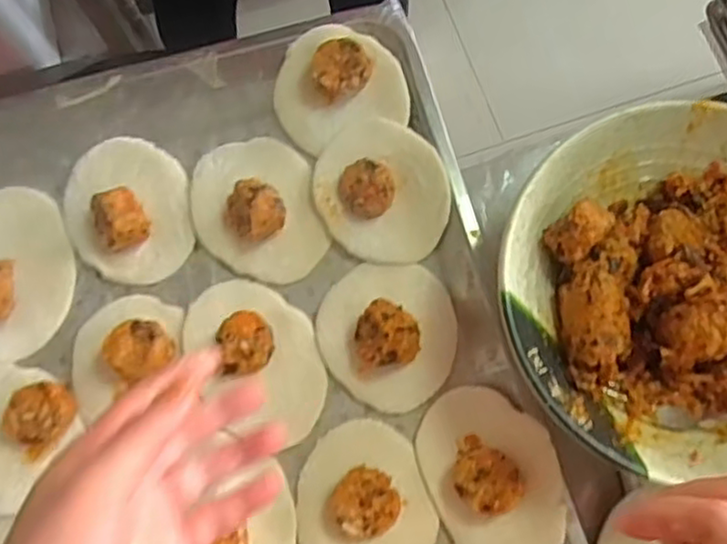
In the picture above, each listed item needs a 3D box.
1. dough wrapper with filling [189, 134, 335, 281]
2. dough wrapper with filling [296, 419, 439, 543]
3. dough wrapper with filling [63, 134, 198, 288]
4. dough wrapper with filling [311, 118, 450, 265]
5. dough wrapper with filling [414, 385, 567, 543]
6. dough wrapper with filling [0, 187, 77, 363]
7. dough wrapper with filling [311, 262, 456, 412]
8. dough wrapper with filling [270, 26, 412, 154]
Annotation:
[{"bbox_3d":[-0.074,-0.046,0.475,0.083,0.030,0.103,-15,75,-3],"label":"dough wrapper with filling"},{"bbox_3d":[0.000,0.146,0.433,0.082,0.021,0.100,-19,76,-4],"label":"dough wrapper with filling"},{"bbox_3d":[-0.163,-0.046,0.474,0.082,0.031,0.102,-19,76,-4],"label":"dough wrapper with filling"},{"bbox_3d":[0.012,-0.056,0.482,0.084,0.026,0.102,-27,76,-6],"label":"dough wrapper with filling"},{"bbox_3d":[0.081,0.130,0.435,0.076,0.026,0.117,-18,76,-4],"label":"dough wrapper with filling"},{"bbox_3d":[-0.242,-0.002,0.470,0.084,0.033,0.115,-1,75,0],"label":"dough wrapper with filling"},{"bbox_3d":[0.018,0.035,0.456,0.094,0.029,0.089,0,75,1],"label":"dough wrapper with filling"},{"bbox_3d":[-0.019,-0.135,0.494,0.089,0.032,0.081,-20,76,-4],"label":"dough wrapper with filling"}]

